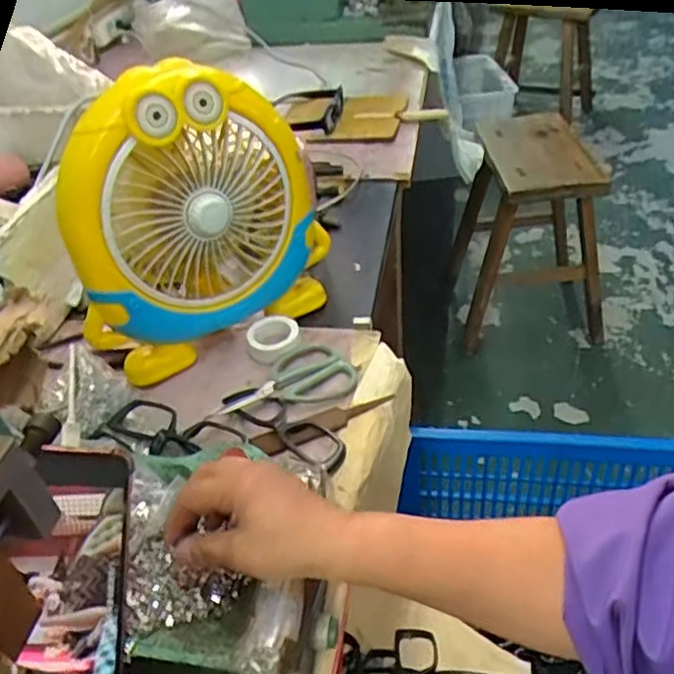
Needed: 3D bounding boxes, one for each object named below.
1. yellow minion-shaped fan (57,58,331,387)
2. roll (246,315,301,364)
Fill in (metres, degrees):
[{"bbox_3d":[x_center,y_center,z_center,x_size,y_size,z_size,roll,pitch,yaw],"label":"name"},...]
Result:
[{"bbox_3d":[-0.138,-0.121,0.638,0.243,0.258,0.113,-20,41,-16],"label":"yellow minion-shaped fan"},{"bbox_3d":[-0.065,0.000,0.669,0.053,0.021,0.053,-4,40,3],"label":"roll"}]

